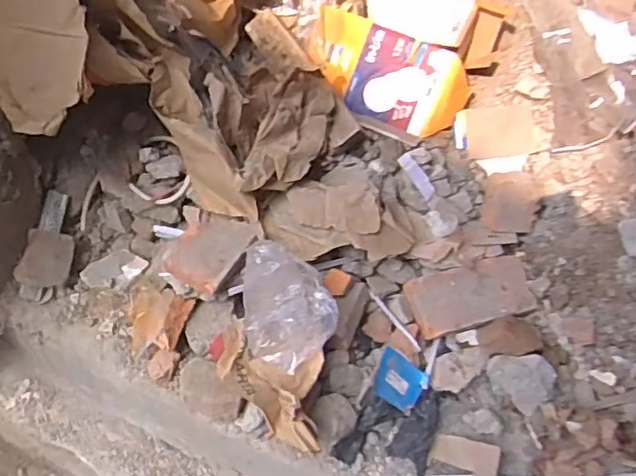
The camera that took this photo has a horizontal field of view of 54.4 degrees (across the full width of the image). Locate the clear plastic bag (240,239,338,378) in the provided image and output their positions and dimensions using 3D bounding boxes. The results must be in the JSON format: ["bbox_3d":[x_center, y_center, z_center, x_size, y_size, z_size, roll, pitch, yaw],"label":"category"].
[{"bbox_3d":[-0.048,0.087,0.853,0.119,0.125,0.126,-36,60,-27],"label":"clear plastic bag"}]

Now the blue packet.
[{"bbox_3d":[0.123,0.221,0.945,0.084,0.011,0.075,41,59,-10],"label":"blue packet"}]

